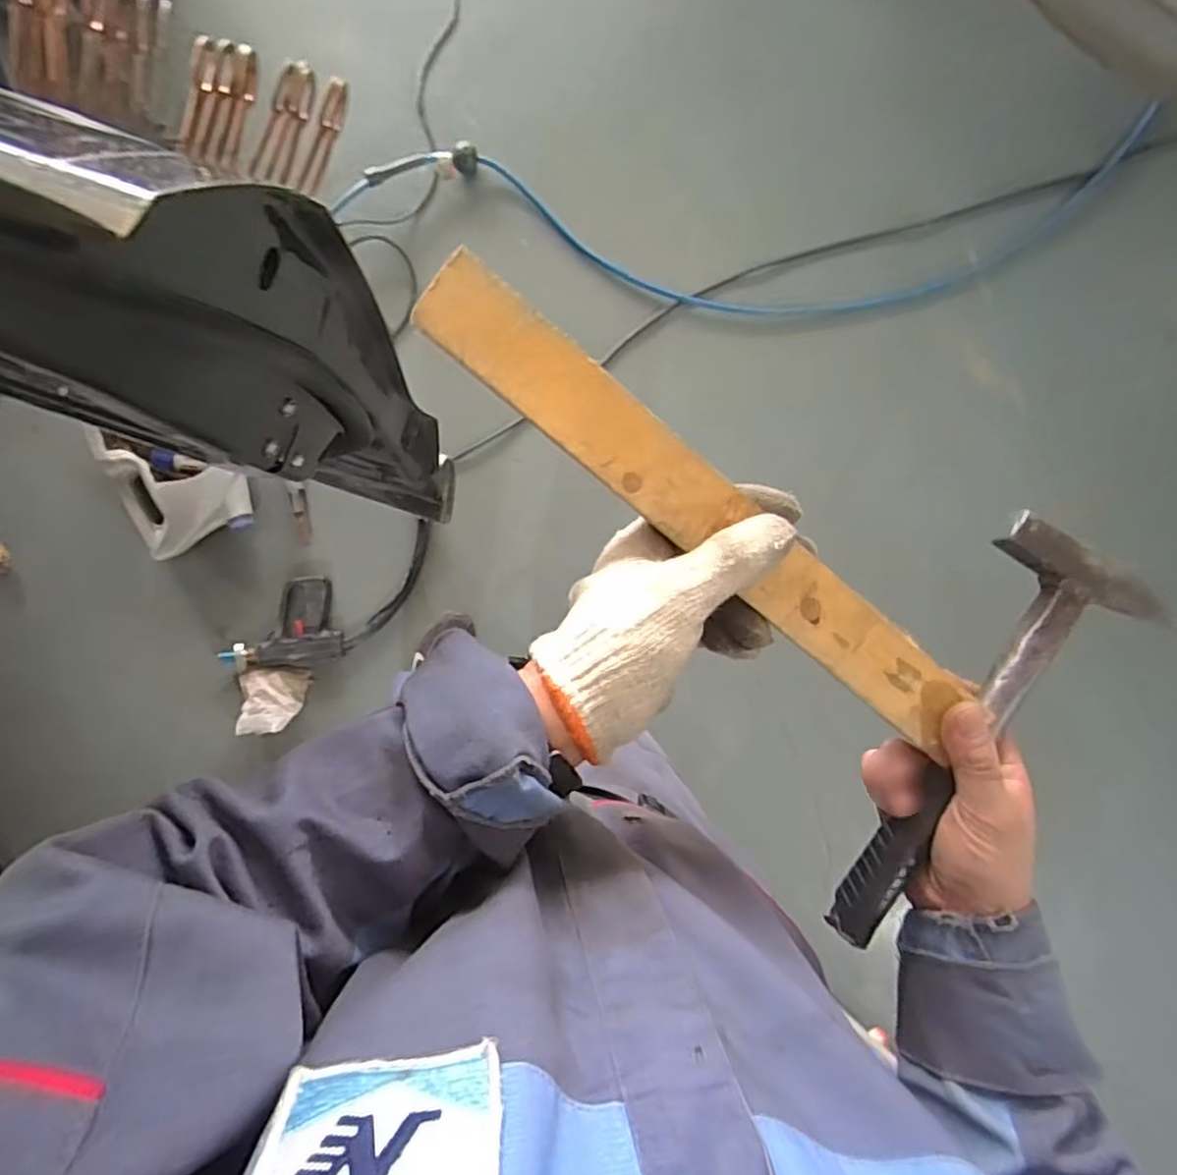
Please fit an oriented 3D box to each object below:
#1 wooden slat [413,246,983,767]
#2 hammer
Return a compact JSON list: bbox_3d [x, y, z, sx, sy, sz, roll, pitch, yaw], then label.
[{"bbox_3d":[0.066,-0.029,0.337,0.335,0.009,0.039,38,88,-14],"label":"wooden slat"},{"bbox_3d":[0.222,0.090,0.400,0.093,0.028,0.262,33,90,-4],"label":"hammer"}]

